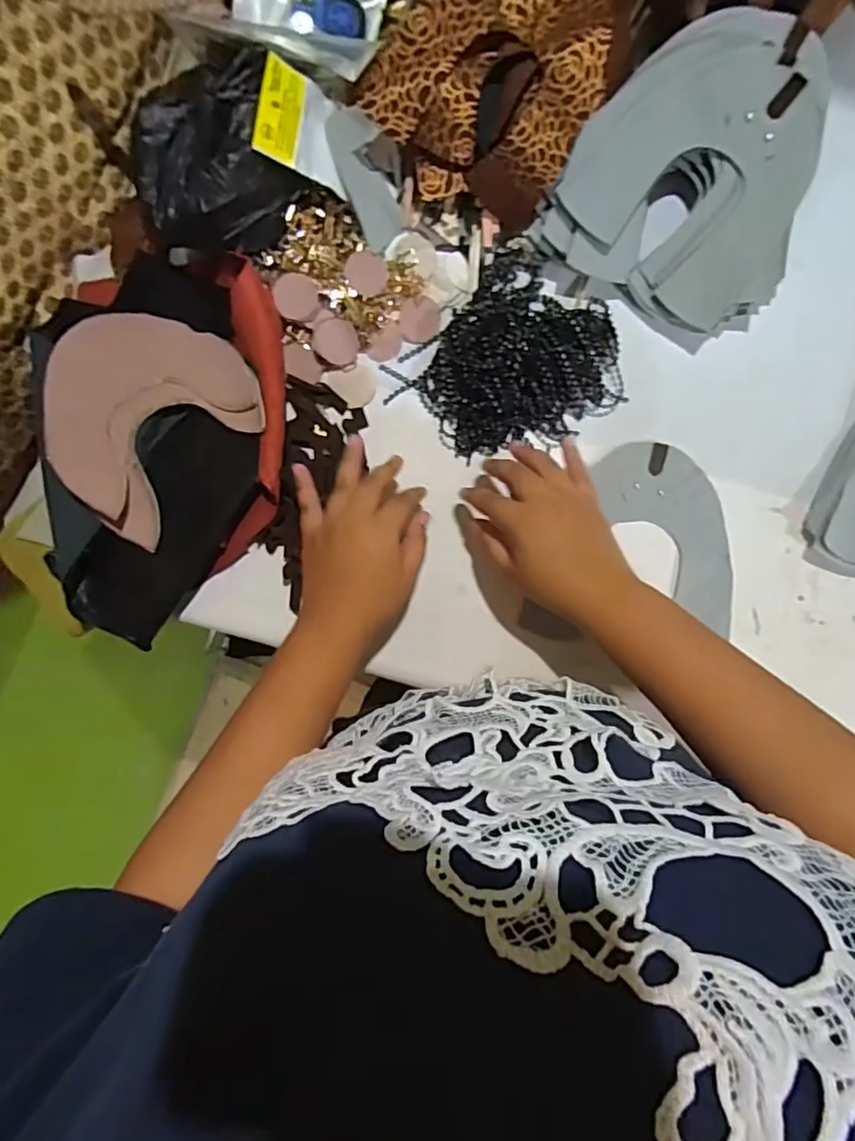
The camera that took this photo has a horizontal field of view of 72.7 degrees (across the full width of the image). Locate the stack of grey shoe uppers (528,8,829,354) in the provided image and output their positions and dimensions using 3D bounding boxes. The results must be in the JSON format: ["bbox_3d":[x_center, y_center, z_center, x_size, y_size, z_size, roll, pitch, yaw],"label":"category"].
[{"bbox_3d":[0.205,-0.297,0.436,0.177,0.056,0.204,32,89,5],"label":"stack of grey shoe uppers"}]

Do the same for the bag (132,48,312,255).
[{"bbox_3d":[-0.154,-0.313,0.447,0.110,0.079,0.131,19,88,5],"label":"bag"}]

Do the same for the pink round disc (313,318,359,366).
[{"bbox_3d":[-0.073,-0.182,0.463,0.036,0.004,0.032,26,98,-16],"label":"pink round disc"}]

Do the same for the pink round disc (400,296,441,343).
[{"bbox_3d":[-0.006,-0.203,0.472,0.033,0.004,0.033,-1,110,-11],"label":"pink round disc"}]

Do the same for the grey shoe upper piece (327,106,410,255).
[{"bbox_3d":[-0.047,-0.306,0.450,0.038,0.024,0.109,-15,86,3],"label":"grey shoe upper piece"}]

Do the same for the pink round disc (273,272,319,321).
[{"bbox_3d":[-0.104,-0.215,0.457,0.037,0.004,0.033,16,103,4],"label":"pink round disc"}]

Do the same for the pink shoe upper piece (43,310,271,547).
[{"bbox_3d":[-0.223,-0.133,0.456,0.156,0.044,0.175,-41,85,1],"label":"pink shoe upper piece"}]

